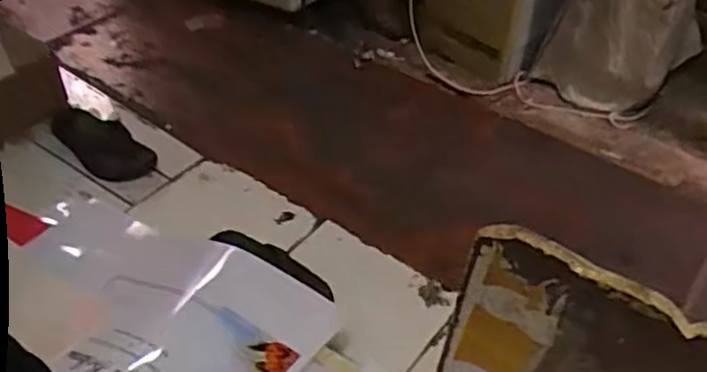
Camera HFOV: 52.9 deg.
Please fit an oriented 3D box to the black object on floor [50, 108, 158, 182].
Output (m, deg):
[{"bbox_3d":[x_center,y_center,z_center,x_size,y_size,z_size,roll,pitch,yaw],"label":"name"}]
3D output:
[{"bbox_3d":[-0.511,-0.082,1.459,0.123,0.047,0.300,-31,54,-30],"label":"black object on floor"}]

